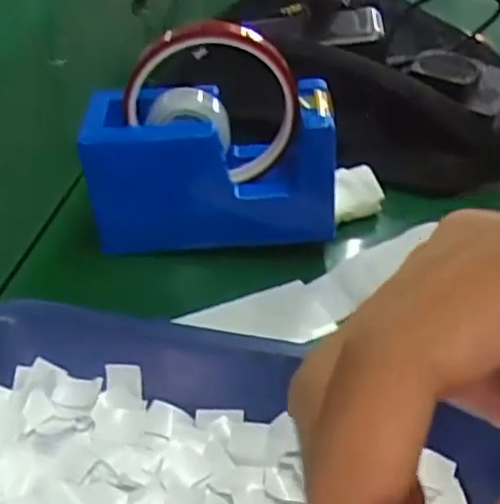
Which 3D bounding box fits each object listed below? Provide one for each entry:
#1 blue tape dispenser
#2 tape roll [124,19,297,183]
[{"bbox_3d":[-0.019,-0.047,0.356,0.131,0.086,0.040,3,40,-5],"label":"blue tape dispenser"},{"bbox_3d":[-0.019,-0.076,0.333,0.085,0.085,0.015,9,40,1],"label":"tape roll"}]

